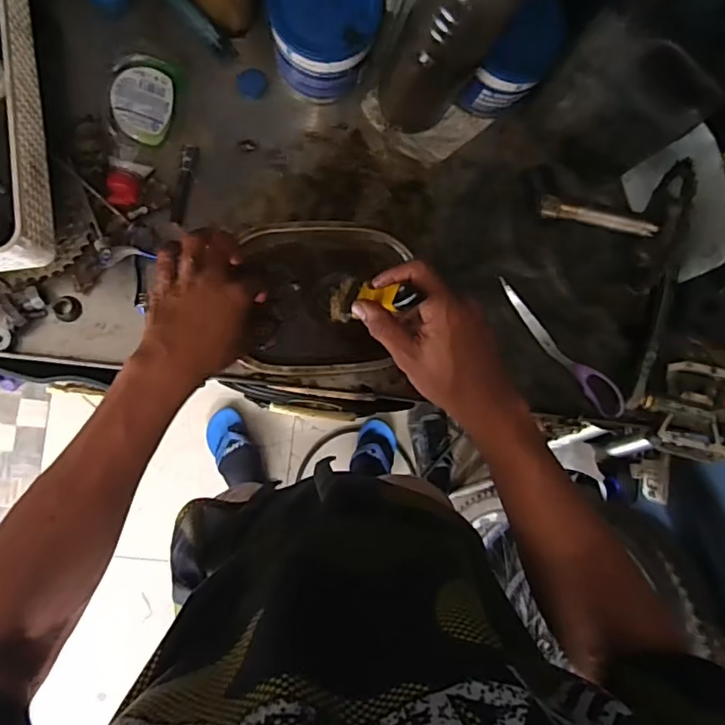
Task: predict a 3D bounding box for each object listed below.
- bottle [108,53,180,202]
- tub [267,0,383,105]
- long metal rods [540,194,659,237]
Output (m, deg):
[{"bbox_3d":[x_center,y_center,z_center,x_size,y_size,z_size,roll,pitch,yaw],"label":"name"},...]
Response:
[{"bbox_3d":[-0.231,-0.233,0.551,0.056,0.041,0.145,20,85,-5],"label":"bottle"},{"bbox_3d":[-0.039,-0.326,0.545,0.099,0.102,0.090,0,87,-7],"label":"tub"},{"bbox_3d":[0.243,-0.150,0.569,0.116,0.014,0.021,17,86,10],"label":"long metal rods"}]

